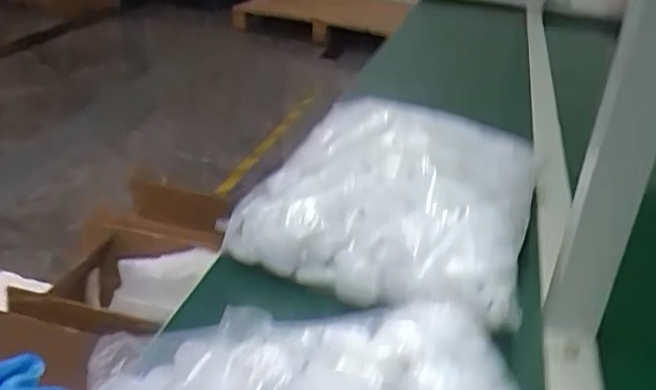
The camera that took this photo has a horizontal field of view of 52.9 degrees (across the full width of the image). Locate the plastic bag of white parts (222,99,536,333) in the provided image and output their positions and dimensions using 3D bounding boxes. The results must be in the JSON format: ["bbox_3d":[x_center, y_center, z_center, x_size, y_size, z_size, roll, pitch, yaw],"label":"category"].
[{"bbox_3d":[0.066,-0.008,0.640,0.267,0.088,0.287,11,29,10],"label":"plastic bag of white parts"}]

